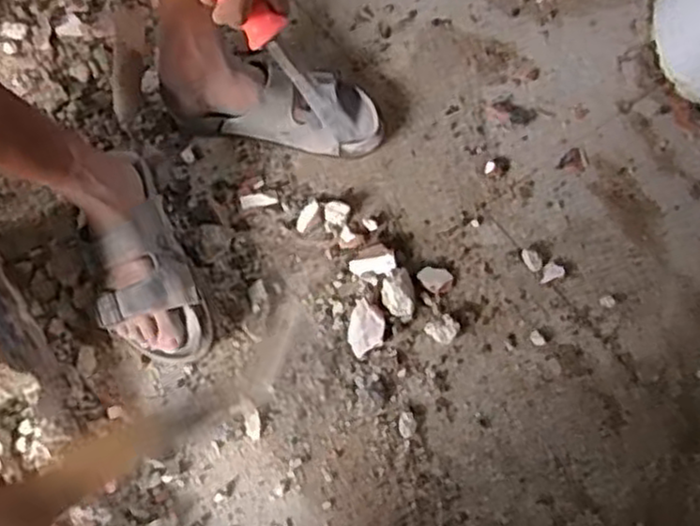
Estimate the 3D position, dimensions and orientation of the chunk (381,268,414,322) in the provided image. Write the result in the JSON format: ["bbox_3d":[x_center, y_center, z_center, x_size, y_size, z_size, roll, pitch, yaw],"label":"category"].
[{"bbox_3d":[0.051,0.034,0.799,0.032,0.016,0.057,-11,66,-2],"label":"chunk"}]

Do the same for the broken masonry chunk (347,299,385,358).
[{"bbox_3d":[0.018,0.071,0.792,0.037,0.009,0.062,7,67,6],"label":"broken masonry chunk"}]

